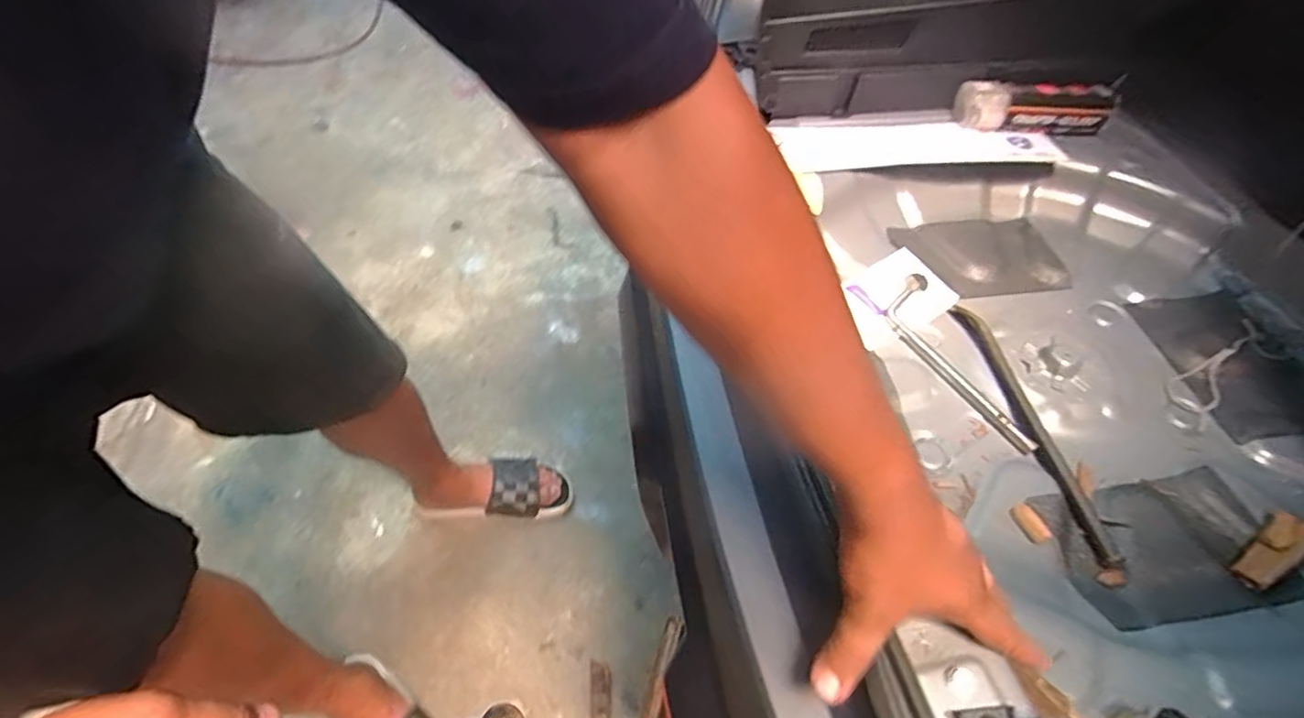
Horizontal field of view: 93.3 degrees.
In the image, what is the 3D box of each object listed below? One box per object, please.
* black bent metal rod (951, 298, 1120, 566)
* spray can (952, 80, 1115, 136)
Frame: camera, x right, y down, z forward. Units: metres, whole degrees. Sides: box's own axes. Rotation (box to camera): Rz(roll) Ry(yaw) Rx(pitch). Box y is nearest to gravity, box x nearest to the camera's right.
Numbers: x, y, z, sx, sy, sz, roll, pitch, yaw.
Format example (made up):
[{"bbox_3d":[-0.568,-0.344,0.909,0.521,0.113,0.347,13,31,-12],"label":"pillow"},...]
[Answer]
[{"bbox_3d":[0.449,0.069,0.733,0.031,0.013,0.358,-7,50,-4],"label":"black bent metal rod"},{"bbox_3d":[0.599,-0.398,0.972,0.223,0.077,0.070,7,50,8],"label":"spray can"}]

